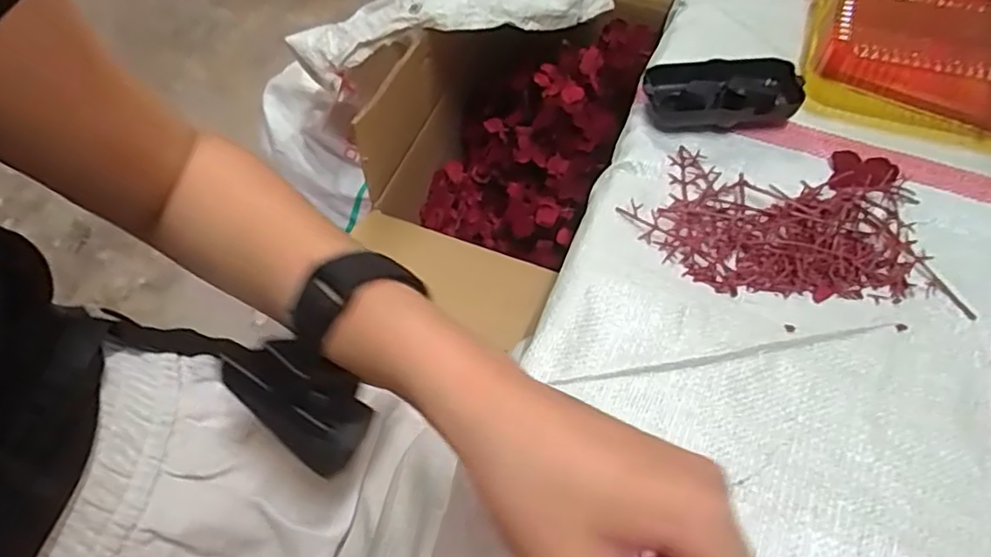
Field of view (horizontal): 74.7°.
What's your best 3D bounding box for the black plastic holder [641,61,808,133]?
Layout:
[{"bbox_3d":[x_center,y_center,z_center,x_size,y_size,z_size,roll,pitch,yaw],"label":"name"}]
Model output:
[{"bbox_3d":[0.171,-0.139,0.482,0.113,0.028,0.057,-2,60,1],"label":"black plastic holder"}]

